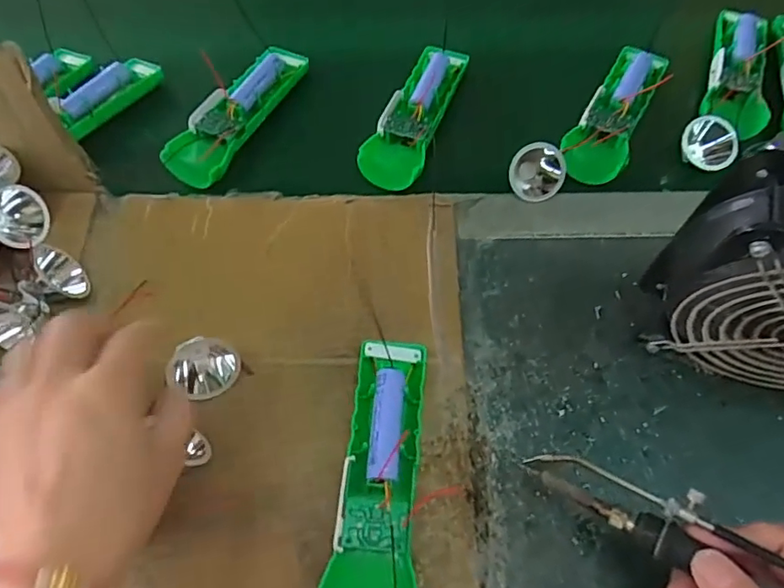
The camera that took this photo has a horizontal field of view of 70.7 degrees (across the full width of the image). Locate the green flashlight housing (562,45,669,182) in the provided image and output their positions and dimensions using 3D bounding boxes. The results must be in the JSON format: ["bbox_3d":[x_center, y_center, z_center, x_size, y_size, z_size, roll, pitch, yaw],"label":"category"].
[{"bbox_3d":[0.185,-0.154,0.462,0.049,0.029,0.137,24,65,12],"label":"green flashlight housing"}]

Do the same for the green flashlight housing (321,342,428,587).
[{"bbox_3d":[-0.007,0.104,0.321,0.046,0.031,0.158,3,62,2],"label":"green flashlight housing"}]

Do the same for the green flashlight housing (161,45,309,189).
[{"bbox_3d":[-0.129,-0.152,0.463,0.050,0.020,0.153,25,65,13],"label":"green flashlight housing"}]

